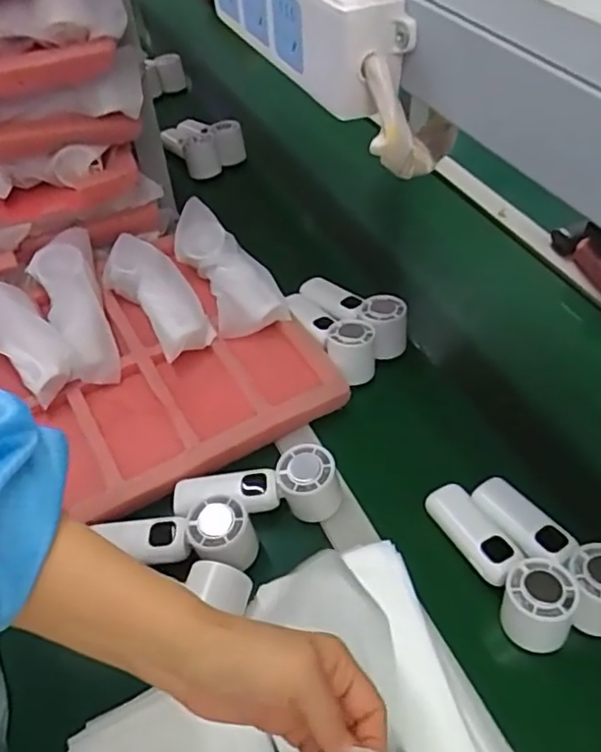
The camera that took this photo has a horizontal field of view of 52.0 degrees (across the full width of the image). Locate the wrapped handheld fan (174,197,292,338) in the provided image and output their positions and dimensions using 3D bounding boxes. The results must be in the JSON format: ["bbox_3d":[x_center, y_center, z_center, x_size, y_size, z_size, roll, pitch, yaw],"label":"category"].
[{"bbox_3d":[-0.095,-0.129,0.749,0.080,0.044,0.188,-30,73,-22],"label":"wrapped handheld fan"}]

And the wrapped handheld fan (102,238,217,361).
[{"bbox_3d":[-0.168,-0.095,0.725,0.070,0.051,0.176,-33,68,-24],"label":"wrapped handheld fan"}]

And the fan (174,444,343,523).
[{"bbox_3d":[-0.040,0.104,0.578,0.154,0.056,0.048,-5,48,-1],"label":"fan"}]

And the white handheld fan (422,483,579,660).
[{"bbox_3d":[0.174,0.155,0.535,0.048,0.054,0.157,-21,51,-15],"label":"white handheld fan"}]

